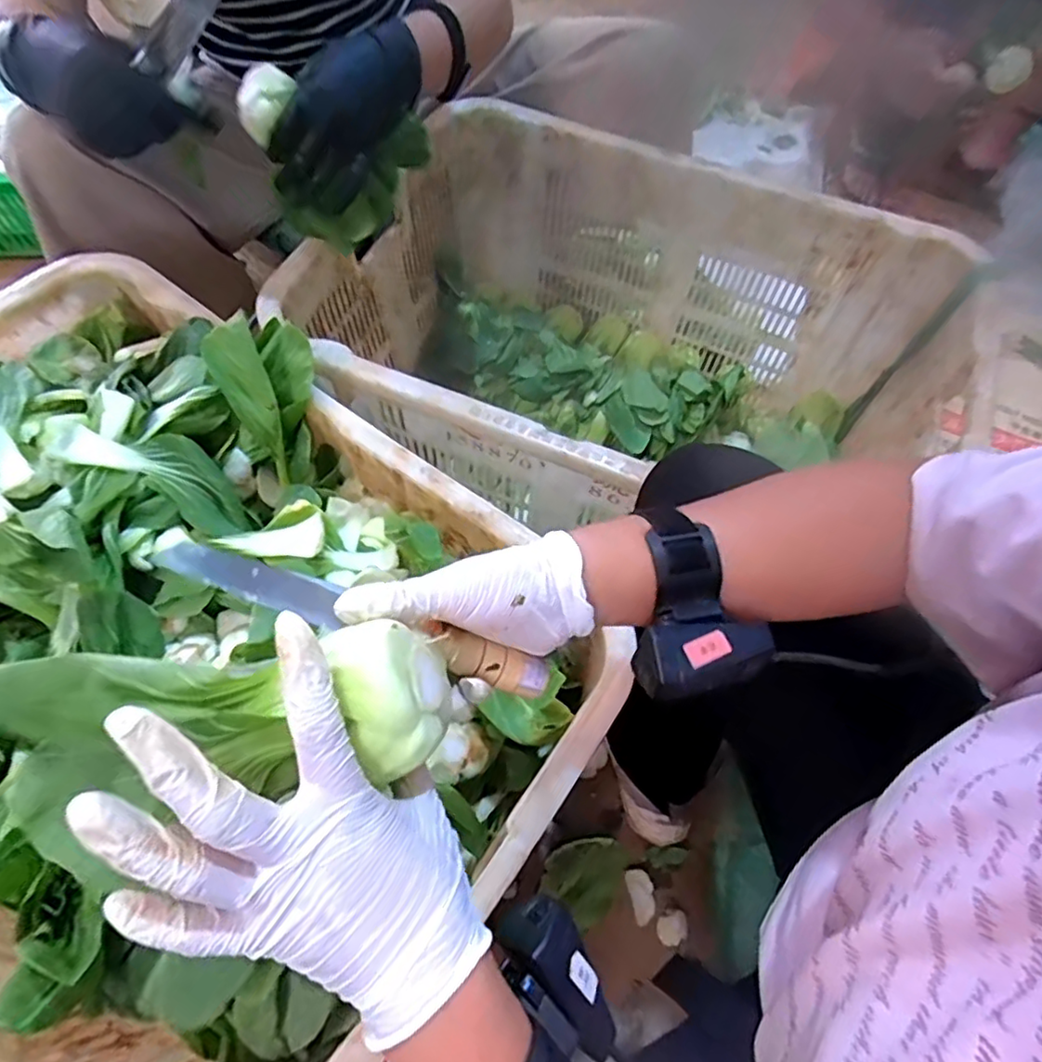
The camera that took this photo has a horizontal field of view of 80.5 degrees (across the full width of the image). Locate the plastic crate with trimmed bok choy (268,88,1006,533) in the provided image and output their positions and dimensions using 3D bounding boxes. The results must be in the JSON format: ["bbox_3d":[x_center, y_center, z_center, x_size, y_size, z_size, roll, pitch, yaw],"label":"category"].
[{"bbox_3d":[0.118,-0.180,0.752,0.669,0.300,0.454,21,63,9],"label":"plastic crate with trimmed bok choy"}]

